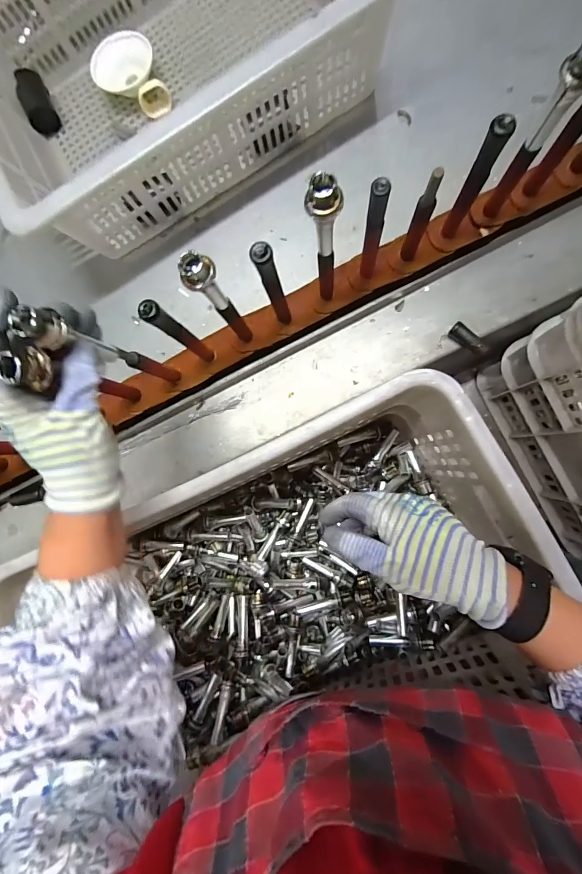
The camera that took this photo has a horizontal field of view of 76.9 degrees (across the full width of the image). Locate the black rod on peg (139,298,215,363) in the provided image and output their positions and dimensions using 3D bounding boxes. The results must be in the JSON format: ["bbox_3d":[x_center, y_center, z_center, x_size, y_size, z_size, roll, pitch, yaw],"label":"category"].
[{"bbox_3d":[-0.111,-0.104,0.388,0.017,0.157,0.017,0,87,7],"label":"black rod on peg"}]

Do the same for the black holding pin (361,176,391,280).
[{"bbox_3d":[0.080,-0.195,0.360,0.016,0.135,0.016,8,88,8],"label":"black holding pin"}]

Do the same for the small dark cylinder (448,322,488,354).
[{"bbox_3d":[0.202,-0.111,0.420,0.045,0.020,0.014,45,93,7],"label":"small dark cylinder"}]

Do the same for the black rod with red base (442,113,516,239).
[{"bbox_3d":[0.173,-0.239,0.352,0.017,0.135,0.013,18,90,8],"label":"black rod with red base"}]

